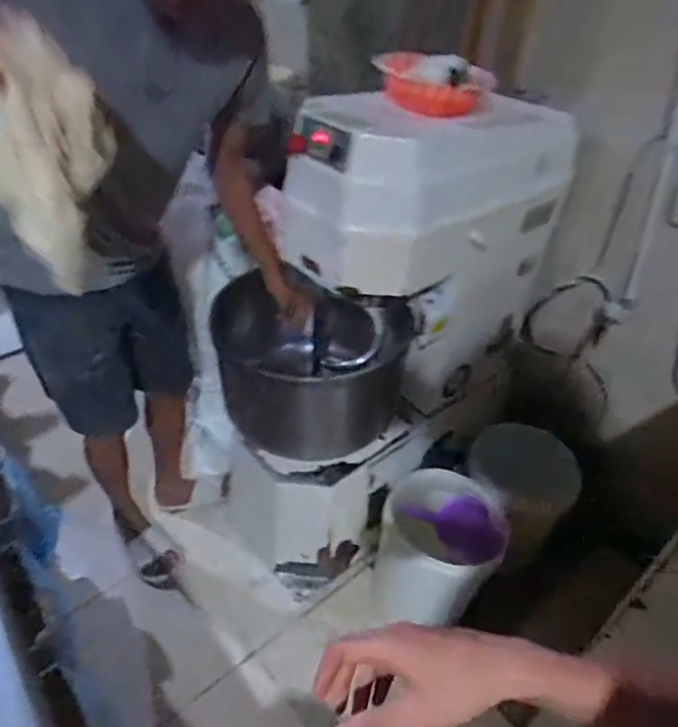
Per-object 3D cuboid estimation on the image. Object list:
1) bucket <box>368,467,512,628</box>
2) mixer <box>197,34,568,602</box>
[{"bbox_3d":[0.274,0.558,1.567,0.303,0.444,0.315,2,41,-2],"label":"bucket"},{"bbox_3d":[0.075,-0.112,1.505,0.792,1.241,0.512,-31,51,-33],"label":"mixer"}]

